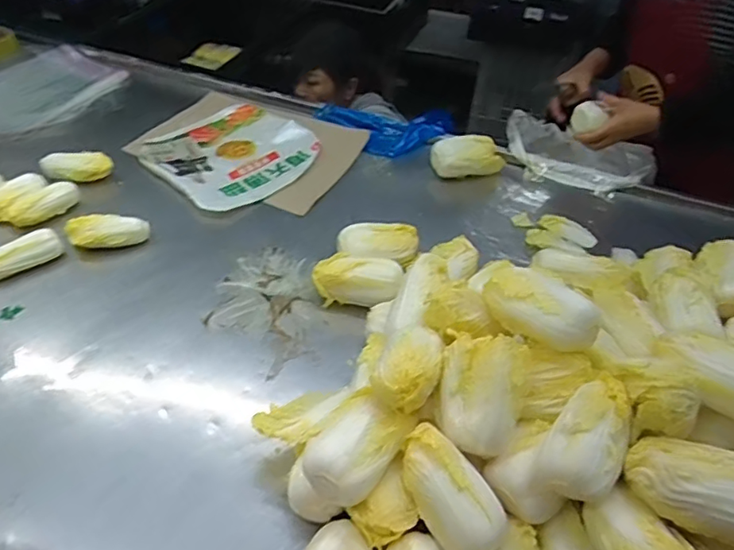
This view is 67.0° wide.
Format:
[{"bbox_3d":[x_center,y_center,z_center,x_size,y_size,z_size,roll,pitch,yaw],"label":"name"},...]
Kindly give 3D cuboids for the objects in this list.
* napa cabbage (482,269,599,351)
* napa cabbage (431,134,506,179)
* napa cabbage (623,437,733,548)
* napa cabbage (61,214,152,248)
[{"bbox_3d":[0.202,0.035,0.649,0.060,0.066,0.137,-26,52,-28],"label":"napa cabbage"},{"bbox_3d":[0.209,-0.238,1.140,0.152,0.062,0.073,-5,45,-11],"label":"napa cabbage"},{"bbox_3d":[0.326,0.205,0.526,0.145,0.056,0.076,10,44,5],"label":"napa cabbage"},{"bbox_3d":[-0.431,-0.070,0.917,0.127,0.048,0.044,-5,45,-11],"label":"napa cabbage"}]

